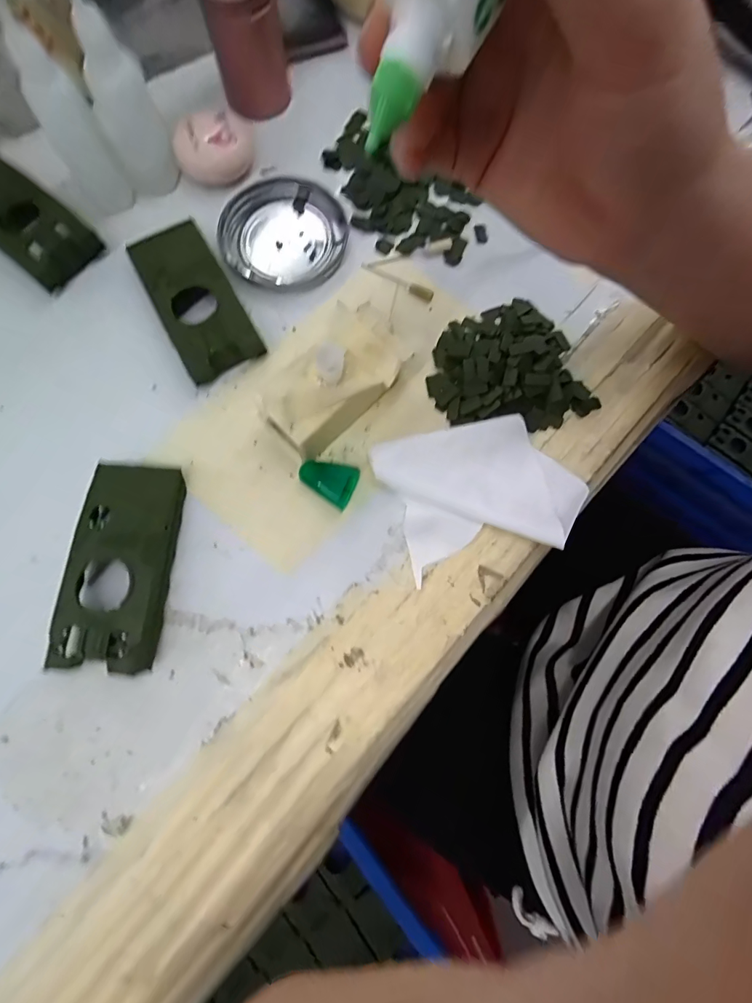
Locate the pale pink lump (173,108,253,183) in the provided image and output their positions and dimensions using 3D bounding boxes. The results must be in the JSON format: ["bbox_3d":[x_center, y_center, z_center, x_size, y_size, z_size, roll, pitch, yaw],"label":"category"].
[{"bbox_3d":[-0.102,-0.224,0.276,0.050,0.022,0.031,-11,78,-2],"label":"pale pink lump"}]

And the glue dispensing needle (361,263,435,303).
[{"bbox_3d":[0.013,-0.138,0.271,0.050,0.004,0.008,29,79,6],"label":"glue dispensing needle"}]

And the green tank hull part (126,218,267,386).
[{"bbox_3d":[-0.107,-0.120,0.257,0.044,0.019,0.105,-29,79,-6],"label":"green tank hull part"}]

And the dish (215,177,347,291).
[{"bbox_3d":[-0.059,-0.170,0.278,0.078,0.010,0.075,0,78,0],"label":"dish"}]

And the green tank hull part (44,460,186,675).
[{"bbox_3d":[-0.129,0.031,0.224,0.050,0.021,0.102,2,78,0],"label":"green tank hull part"}]

